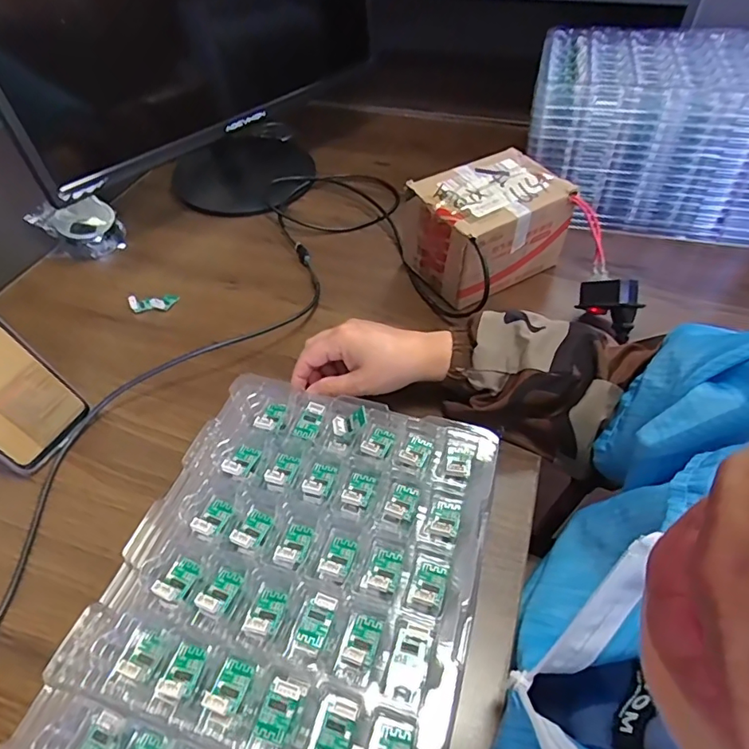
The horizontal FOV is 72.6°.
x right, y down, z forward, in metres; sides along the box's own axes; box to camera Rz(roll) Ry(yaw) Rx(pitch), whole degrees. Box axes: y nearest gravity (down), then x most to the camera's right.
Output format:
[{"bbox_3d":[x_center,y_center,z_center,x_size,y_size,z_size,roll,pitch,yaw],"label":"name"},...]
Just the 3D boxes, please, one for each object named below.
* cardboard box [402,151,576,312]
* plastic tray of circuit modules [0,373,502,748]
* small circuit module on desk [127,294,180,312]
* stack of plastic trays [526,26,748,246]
[{"bbox_3d":[0.124,-0.154,0.549,0.159,0.102,0.118,-29,53,-21],"label":"cardboard box"},{"bbox_3d":[-0.049,0.128,0.311,0.209,0.024,0.278,12,50,13],"label":"plastic tray of circuit modules"},{"bbox_3d":[-0.239,-0.078,0.550,0.050,0.014,0.019,-8,49,-4],"label":"small circuit module on desk"},{"bbox_3d":[0.321,-0.275,0.606,0.270,0.181,0.184,8,49,9],"label":"stack of plastic trays"}]

